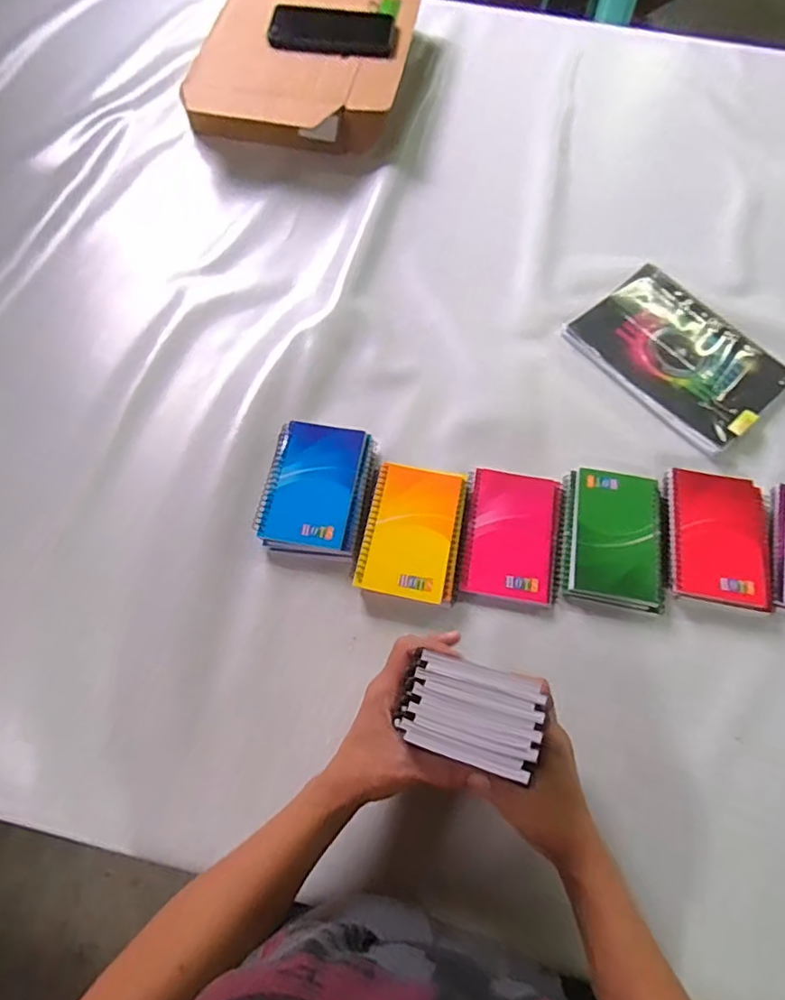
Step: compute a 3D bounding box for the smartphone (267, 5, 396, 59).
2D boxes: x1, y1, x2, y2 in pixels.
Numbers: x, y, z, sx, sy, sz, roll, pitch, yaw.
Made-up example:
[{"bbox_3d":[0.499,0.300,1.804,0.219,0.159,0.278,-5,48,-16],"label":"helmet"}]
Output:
[{"bbox_3d":[-0.082,-0.652,0.787,0.167,0.011,0.082,3,81,-8],"label":"smartphone"}]

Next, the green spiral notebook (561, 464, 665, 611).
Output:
[{"bbox_3d":[0.216,0.034,0.554,0.092,0.012,0.135,9,66,3],"label":"green spiral notebook"}]

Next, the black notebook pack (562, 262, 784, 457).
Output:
[{"bbox_3d":[0.329,-0.169,0.651,0.151,0.016,0.221,-37,72,-16],"label":"black notebook pack"}]

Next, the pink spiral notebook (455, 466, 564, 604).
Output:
[{"bbox_3d":[0.117,0.034,0.557,0.094,0.011,0.129,9,66,3],"label":"pink spiral notebook"}]

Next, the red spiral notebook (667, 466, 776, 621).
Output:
[{"bbox_3d":[0.318,0.037,0.550,0.098,0.024,0.129,10,66,3],"label":"red spiral notebook"}]

